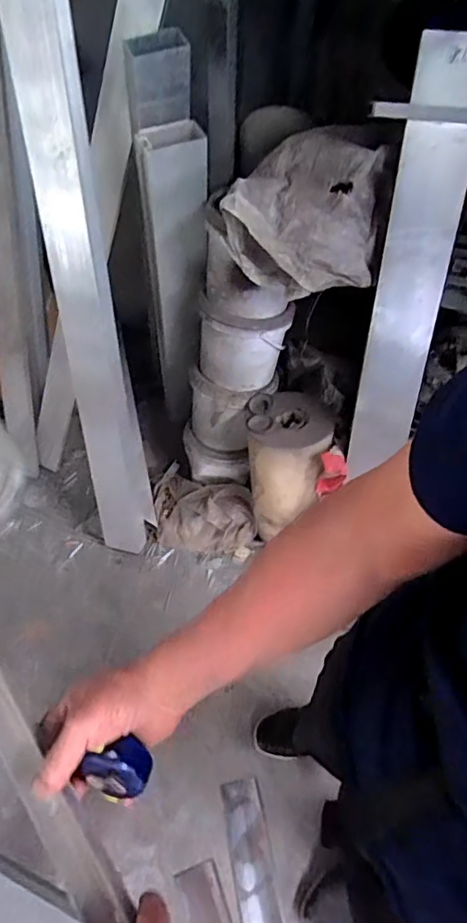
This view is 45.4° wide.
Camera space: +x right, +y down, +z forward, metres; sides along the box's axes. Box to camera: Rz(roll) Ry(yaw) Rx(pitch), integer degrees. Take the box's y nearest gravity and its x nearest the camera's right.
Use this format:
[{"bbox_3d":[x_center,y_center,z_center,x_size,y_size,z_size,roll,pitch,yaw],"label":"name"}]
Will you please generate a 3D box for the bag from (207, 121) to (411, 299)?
[{"bbox_3d":[0.131,-0.477,1.052,0.313,0.203,0.219,-10,57,-8],"label":"bag"}]

